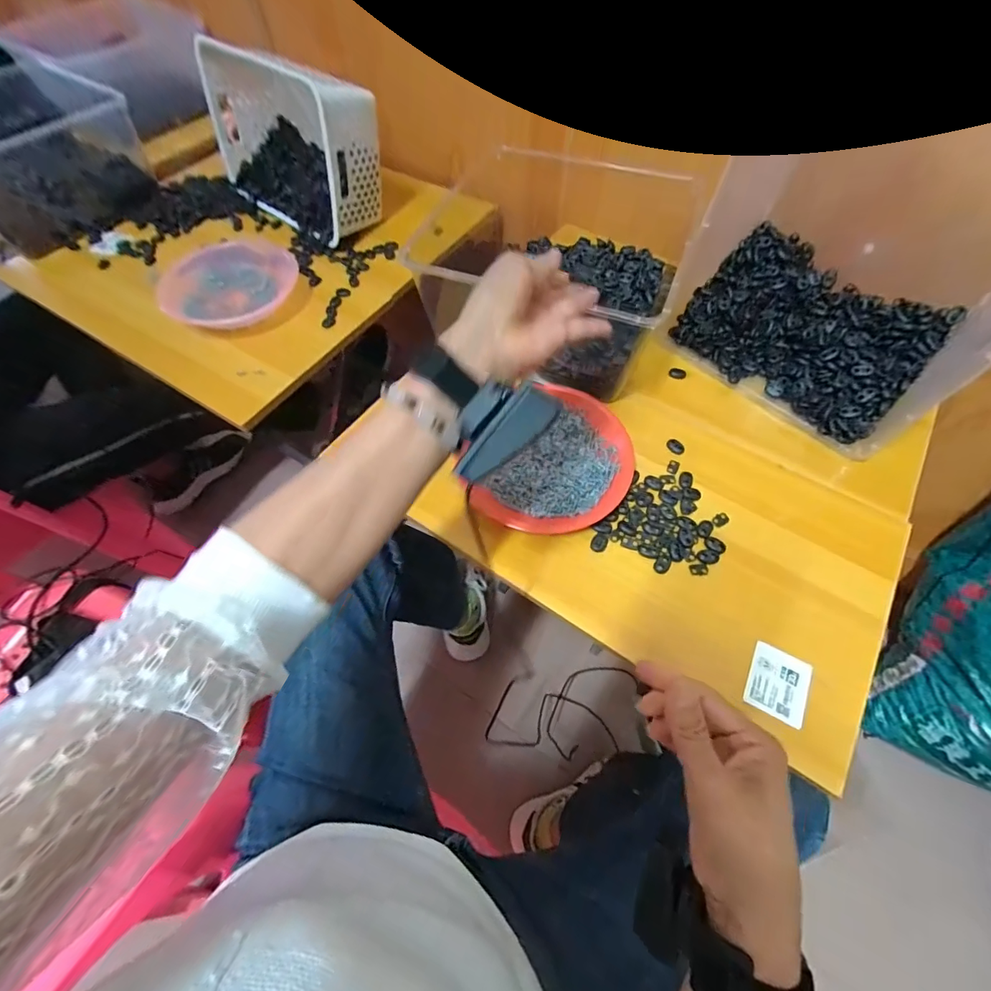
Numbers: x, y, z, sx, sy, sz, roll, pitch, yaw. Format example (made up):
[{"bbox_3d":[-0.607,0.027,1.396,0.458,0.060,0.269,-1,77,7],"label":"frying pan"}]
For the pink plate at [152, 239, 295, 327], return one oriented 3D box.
[{"bbox_3d":[-0.396,-0.329,0.671,0.203,0.041,0.204,0,61,1],"label":"pink plate"}]

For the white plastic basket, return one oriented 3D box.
[{"bbox_3d":[-0.338,-0.570,0.721,0.317,0.185,0.136,35,67,19],"label":"white plastic basket"}]

